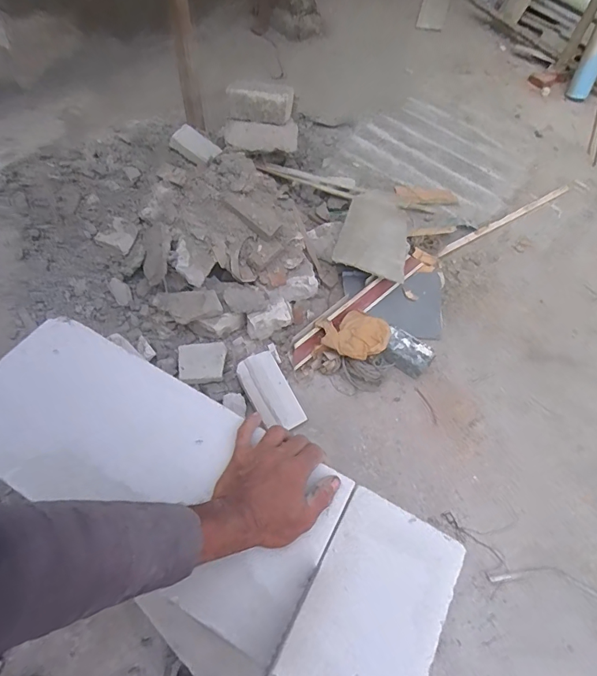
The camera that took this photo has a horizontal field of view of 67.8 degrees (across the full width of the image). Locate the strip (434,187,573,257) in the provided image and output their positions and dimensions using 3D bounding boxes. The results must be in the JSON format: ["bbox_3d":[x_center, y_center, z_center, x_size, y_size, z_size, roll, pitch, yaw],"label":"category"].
[{"bbox_3d":[0.691,-0.395,1.479,0.633,0.018,0.029,-28,65,-20],"label":"strip"}]

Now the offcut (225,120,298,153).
[{"bbox_3d":[-0.106,-0.572,1.259,0.205,0.080,0.055,0,59,-5],"label":"offcut"}]

